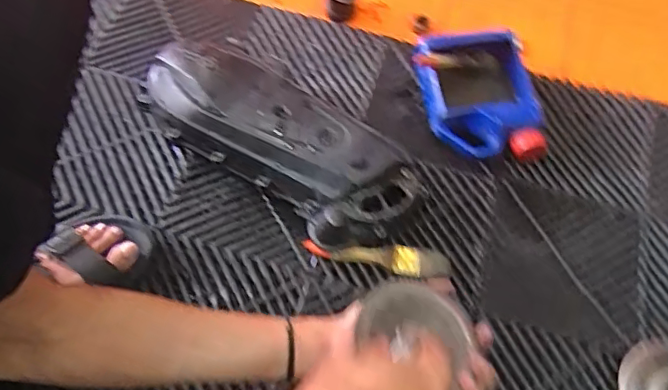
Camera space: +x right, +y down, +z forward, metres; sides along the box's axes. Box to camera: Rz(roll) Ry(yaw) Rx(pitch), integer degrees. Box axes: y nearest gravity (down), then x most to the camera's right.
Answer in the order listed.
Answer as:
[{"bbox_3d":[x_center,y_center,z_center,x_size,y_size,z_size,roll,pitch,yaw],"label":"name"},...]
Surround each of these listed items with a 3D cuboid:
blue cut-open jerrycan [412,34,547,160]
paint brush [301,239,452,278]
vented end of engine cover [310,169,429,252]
[{"bbox_3d":[0.198,-0.140,0.794,0.165,0.082,0.184,3,62,-3],"label":"blue cut-open jerrycan"},{"bbox_3d":[0.056,0.079,0.703,0.183,0.019,0.034,5,62,-2],"label":"paint brush"},{"bbox_3d":[0.046,0.025,0.703,0.156,0.071,0.060,-29,66,-3],"label":"vented end of engine cover"}]

